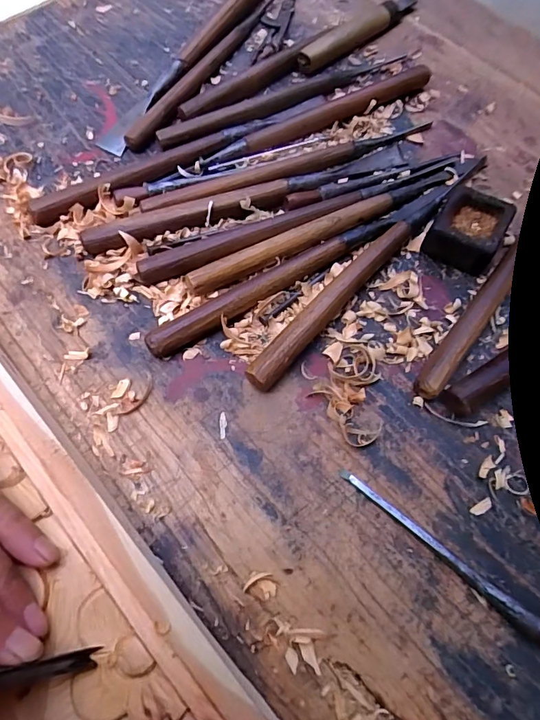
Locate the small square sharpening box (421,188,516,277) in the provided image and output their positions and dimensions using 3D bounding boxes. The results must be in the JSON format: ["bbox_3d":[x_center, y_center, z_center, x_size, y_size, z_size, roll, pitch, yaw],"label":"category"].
[{"bbox_3d":[0.138,-0.091,0.307,0.044,0.030,0.045,29,70,13],"label":"small square sharpening box"}]

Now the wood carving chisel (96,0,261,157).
[{"bbox_3d":[-0.070,-0.276,0.396,0.027,0.015,0.256,28,70,12],"label":"wood carving chisel"}]

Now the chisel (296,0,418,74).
[{"bbox_3d":[0.080,-0.301,0.401,0.021,0.016,0.143,42,73,17],"label":"chisel"}]

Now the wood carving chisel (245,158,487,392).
[{"bbox_3d":[0.070,-0.071,0.302,0.026,0.022,0.243,40,73,16],"label":"wood carving chisel"}]

